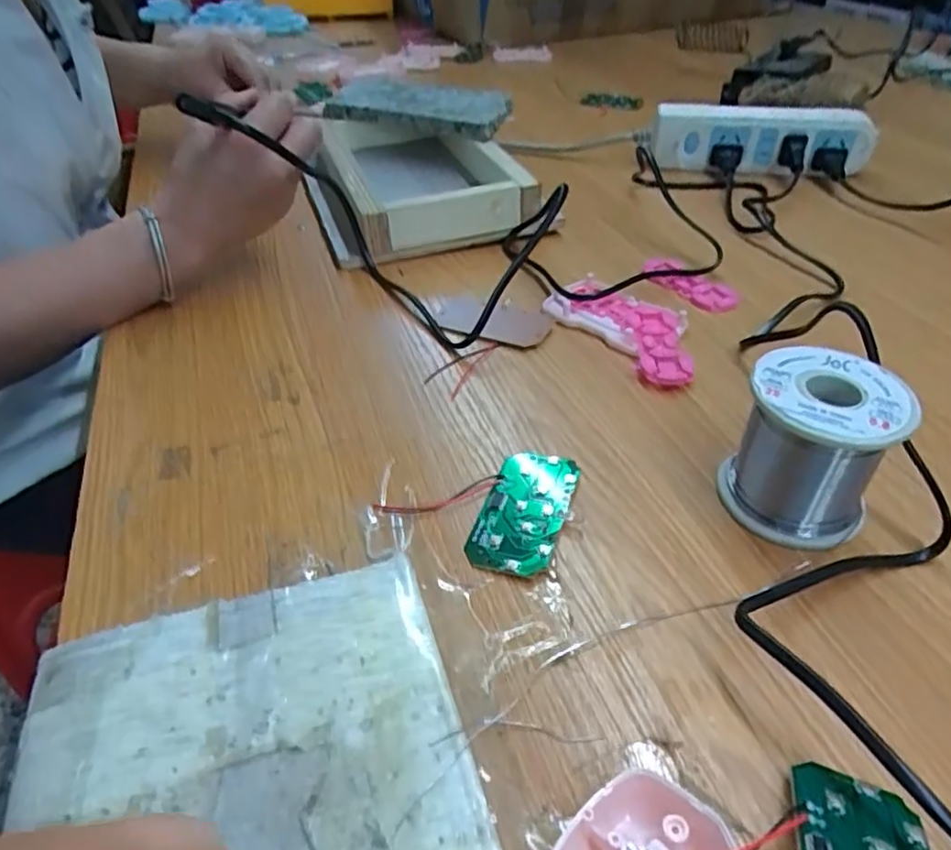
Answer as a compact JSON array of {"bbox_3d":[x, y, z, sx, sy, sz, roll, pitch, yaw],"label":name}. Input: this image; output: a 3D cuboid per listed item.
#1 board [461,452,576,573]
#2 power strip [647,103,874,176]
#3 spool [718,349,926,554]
[{"bbox_3d":[0.023,0.038,0.306,0.037,0.004,0.073,14,43,17],"label":"board"},{"bbox_3d":[0.264,-0.265,0.614,0.194,0.051,0.028,6,41,8],"label":"power strip"},{"bbox_3d":[0.146,0.010,0.291,0.060,0.065,0.060,22,46,25],"label":"spool"}]

